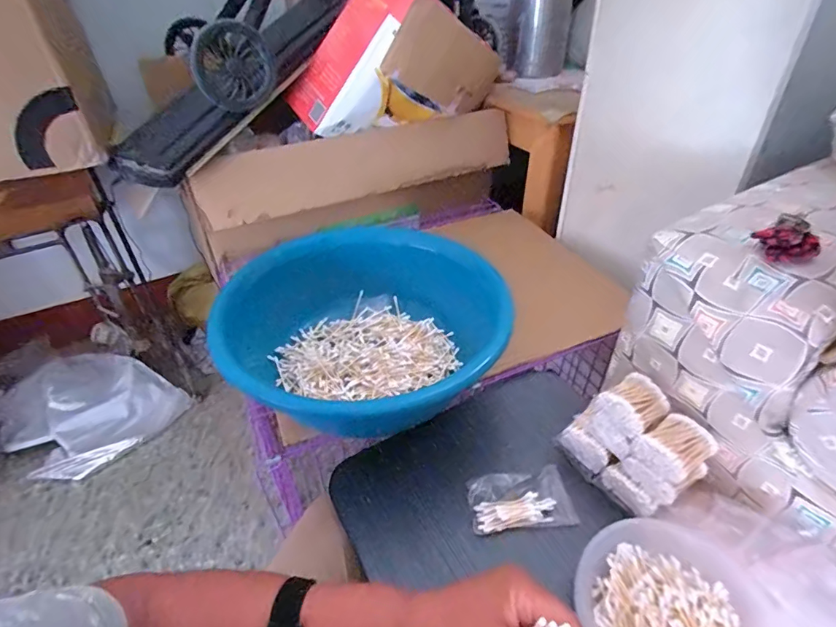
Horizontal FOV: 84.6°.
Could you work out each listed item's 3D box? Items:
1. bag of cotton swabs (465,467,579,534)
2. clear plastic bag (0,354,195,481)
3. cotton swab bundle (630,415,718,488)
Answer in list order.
[{"bbox_3d":[0.124,0.225,0.558,0.122,0.014,0.070,-5,39,-4],"label":"bag of cotton swabs"},{"bbox_3d":[-0.850,0.236,1.195,0.347,0.113,0.366,27,47,32],"label":"clear plastic bag"},{"bbox_3d":[0.289,0.147,0.513,0.077,0.038,0.057,-25,44,-26],"label":"cotton swab bundle"}]

